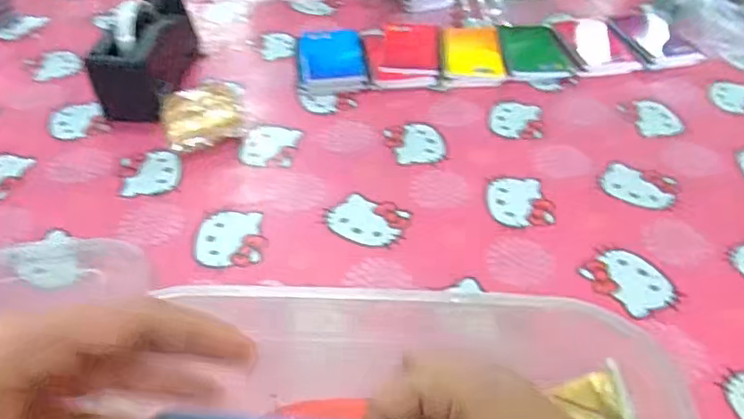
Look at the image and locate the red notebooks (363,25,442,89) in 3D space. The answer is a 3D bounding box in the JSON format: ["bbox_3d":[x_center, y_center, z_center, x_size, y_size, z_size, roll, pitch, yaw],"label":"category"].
[{"bbox_3d":[0.046,-0.221,0.844,0.108,0.030,0.139,-2,46,-3],"label":"red notebooks"}]

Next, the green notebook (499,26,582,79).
[{"bbox_3d":[0.236,-0.231,0.858,0.104,0.022,0.122,-7,46,-7],"label":"green notebook"}]

